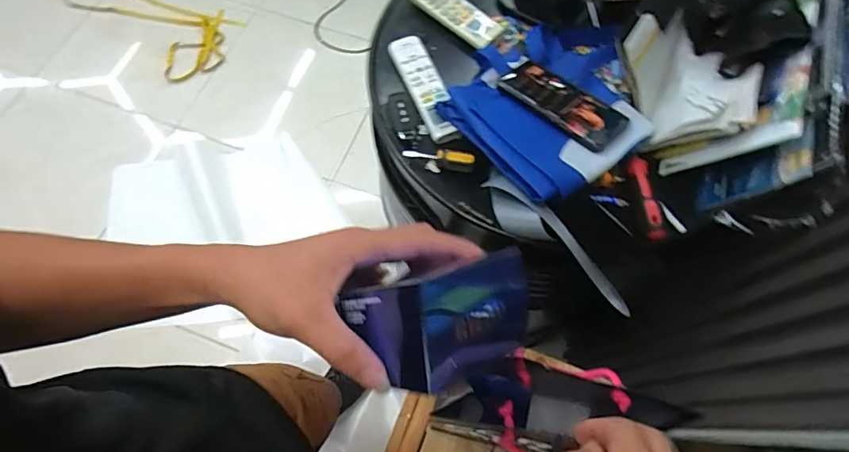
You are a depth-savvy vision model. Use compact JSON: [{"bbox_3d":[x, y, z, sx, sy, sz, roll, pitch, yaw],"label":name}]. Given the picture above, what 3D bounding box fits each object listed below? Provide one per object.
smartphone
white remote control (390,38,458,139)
[{"bbox_3d":[0.179,-0.161,0.628,0.165,0.014,0.078,39,63,17],"label":"smartphone"},{"bbox_3d":[-0.001,-0.198,0.677,0.049,0.015,0.174,-26,68,8],"label":"white remote control"}]

